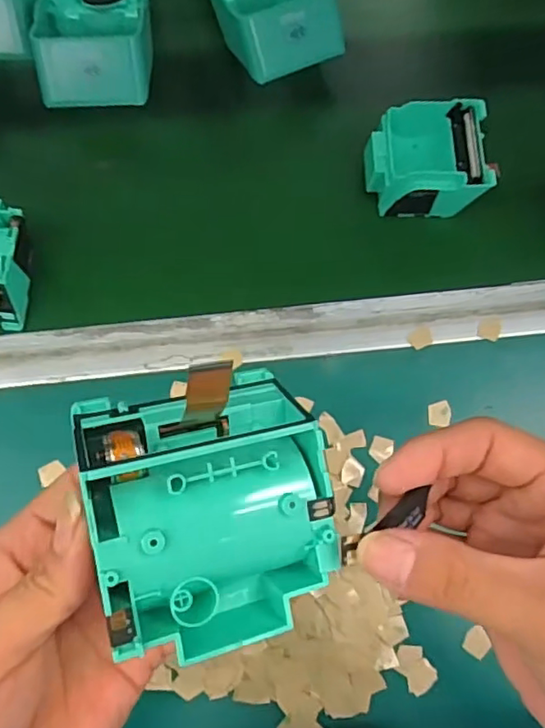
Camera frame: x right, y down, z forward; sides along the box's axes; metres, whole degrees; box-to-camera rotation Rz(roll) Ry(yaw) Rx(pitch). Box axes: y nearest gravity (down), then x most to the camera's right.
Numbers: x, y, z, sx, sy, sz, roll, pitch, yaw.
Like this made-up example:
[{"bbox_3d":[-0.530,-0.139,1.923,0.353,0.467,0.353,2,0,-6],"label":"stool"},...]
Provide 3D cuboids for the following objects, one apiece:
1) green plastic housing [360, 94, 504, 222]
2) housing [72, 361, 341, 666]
[{"bbox_3d":[0.110,-0.149,0.418,0.082,0.039,0.081,-2,73,1],"label":"green plastic housing"},{"bbox_3d":[-0.024,0.048,0.193,0.079,0.052,0.081,-8,97,-22],"label":"housing"}]

